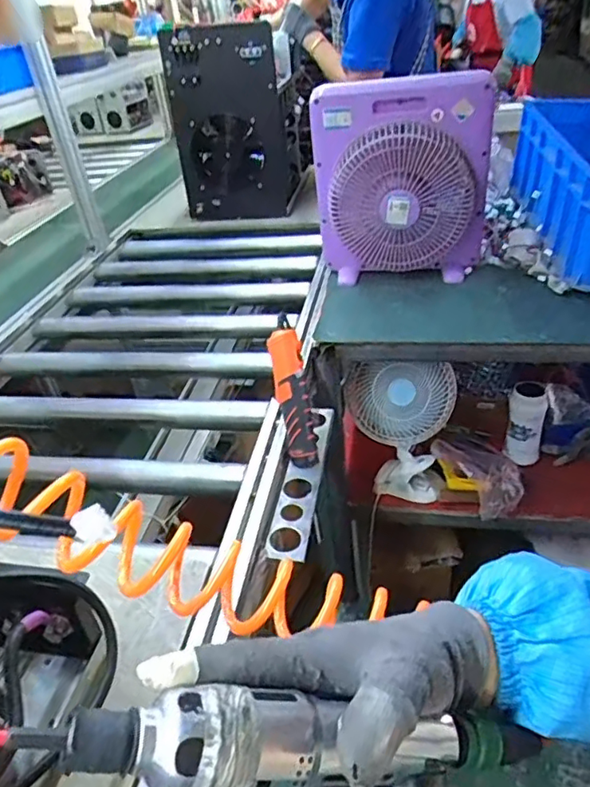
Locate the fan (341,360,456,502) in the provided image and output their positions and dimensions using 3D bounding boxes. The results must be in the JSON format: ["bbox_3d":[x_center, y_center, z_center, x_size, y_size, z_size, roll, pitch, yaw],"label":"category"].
[{"bbox_3d":[0.215,0.061,1.175,0.217,0.334,0.110,0,29,5],"label":"fan"}]

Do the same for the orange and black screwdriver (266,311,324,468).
[{"bbox_3d":[0.002,-0.001,0.810,0.052,0.209,0.035,-12,2,-10],"label":"orange and black screwdriver"}]

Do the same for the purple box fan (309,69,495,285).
[{"bbox_3d":[0.194,-0.387,1.051,0.308,0.344,0.123,3,36,14],"label":"purple box fan"}]

